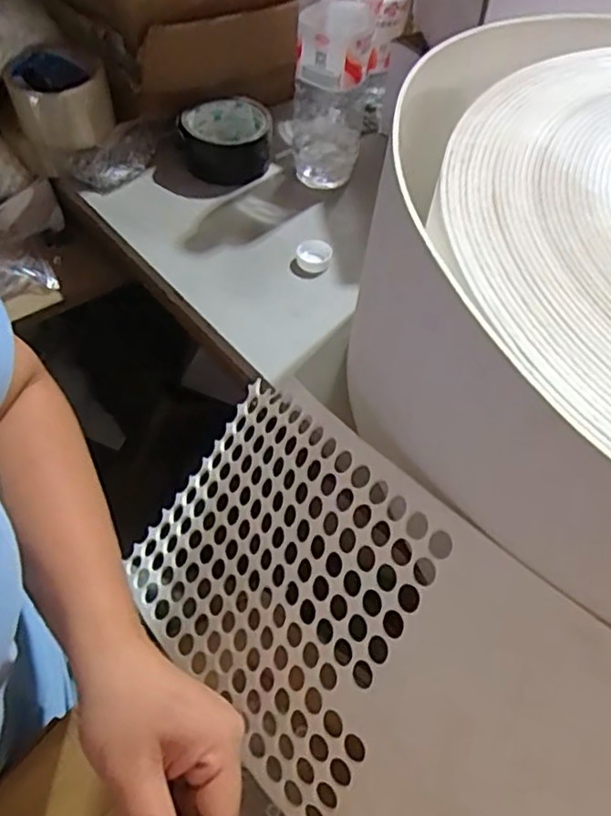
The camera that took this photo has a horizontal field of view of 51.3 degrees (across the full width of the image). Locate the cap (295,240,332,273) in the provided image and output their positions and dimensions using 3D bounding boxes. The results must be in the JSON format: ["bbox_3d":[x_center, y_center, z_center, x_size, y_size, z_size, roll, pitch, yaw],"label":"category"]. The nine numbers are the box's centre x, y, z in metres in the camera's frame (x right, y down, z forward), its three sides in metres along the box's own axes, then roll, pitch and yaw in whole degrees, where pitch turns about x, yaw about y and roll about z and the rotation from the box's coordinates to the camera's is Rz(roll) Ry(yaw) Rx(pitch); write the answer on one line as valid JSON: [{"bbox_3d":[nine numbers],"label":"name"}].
[{"bbox_3d":[0.008,-0.137,0.573,0.031,0.012,0.031,2,54,-2],"label":"cap"}]

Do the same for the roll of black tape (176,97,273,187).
[{"bbox_3d":[-0.083,-0.280,0.669,0.090,0.058,0.090,2,54,-2],"label":"roll of black tape"}]

